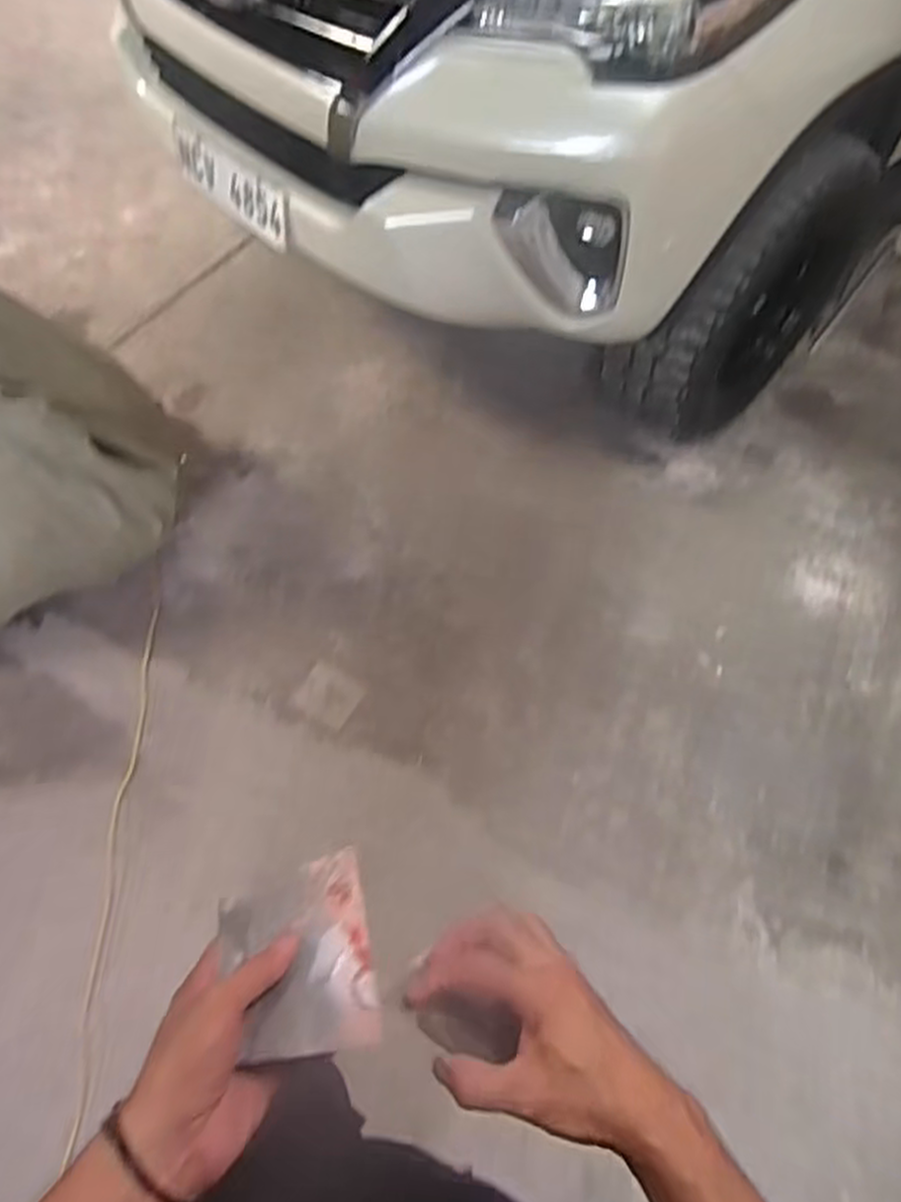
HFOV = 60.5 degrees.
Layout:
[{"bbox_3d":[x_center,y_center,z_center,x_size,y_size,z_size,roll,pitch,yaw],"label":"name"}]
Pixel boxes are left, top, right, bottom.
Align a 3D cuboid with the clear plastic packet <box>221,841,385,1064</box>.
[{"bbox_3d":[-0.097,0.224,0.492,0.092,0.009,0.132,-13,33,-8],"label":"clear plastic packet"}]

